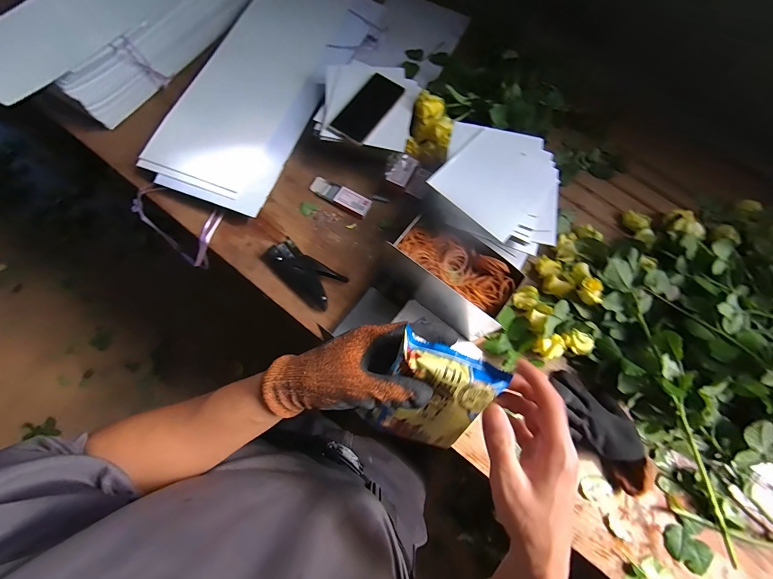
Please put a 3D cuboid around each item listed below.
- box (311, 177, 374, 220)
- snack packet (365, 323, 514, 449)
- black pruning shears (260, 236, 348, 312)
[{"bbox_3d":[-0.091,-0.188,0.670,0.130,0.020,0.042,33,77,7],"label":"box"},{"bbox_3d":[0.041,0.100,0.299,0.087,0.027,0.100,24,114,0],"label":"snack packet"},{"bbox_3d":[-0.156,-0.032,0.617,0.156,0.020,0.078,35,77,7],"label":"black pruning shears"}]

